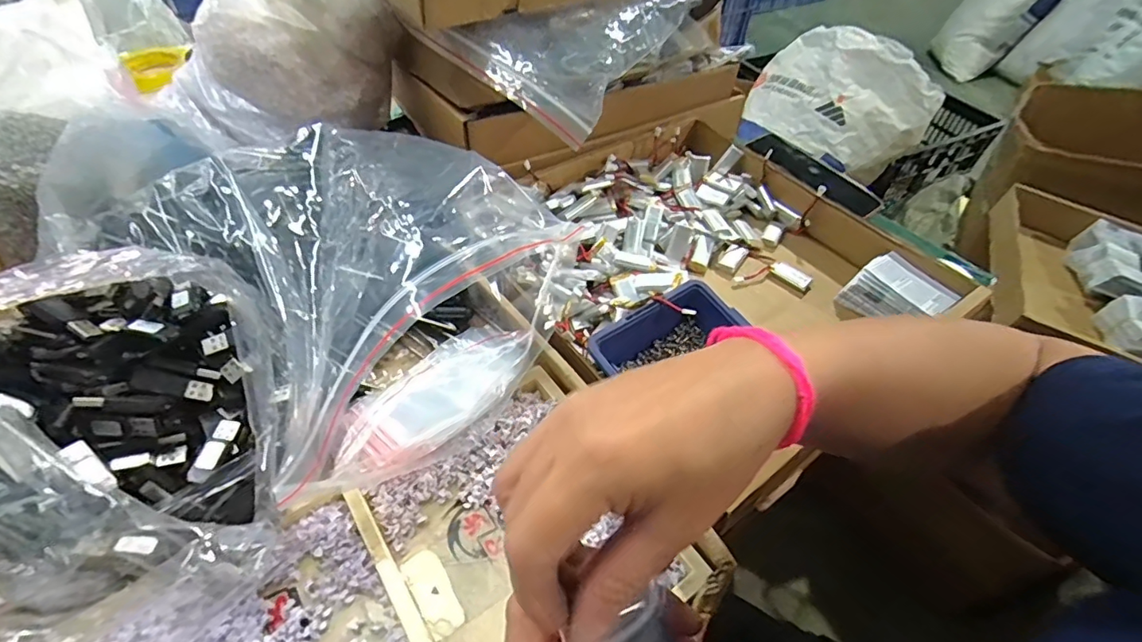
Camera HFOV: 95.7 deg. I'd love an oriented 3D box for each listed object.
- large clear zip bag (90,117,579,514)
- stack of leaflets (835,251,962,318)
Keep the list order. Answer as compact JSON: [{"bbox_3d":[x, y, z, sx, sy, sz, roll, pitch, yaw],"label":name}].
[{"bbox_3d":[-0.175,-0.029,0.419,0.257,0.131,0.295,-32,58,-30],"label":"large clear zip bag"},{"bbox_3d":[0.307,-0.022,0.488,0.058,0.043,0.077,-30,57,-26],"label":"stack of leaflets"}]

